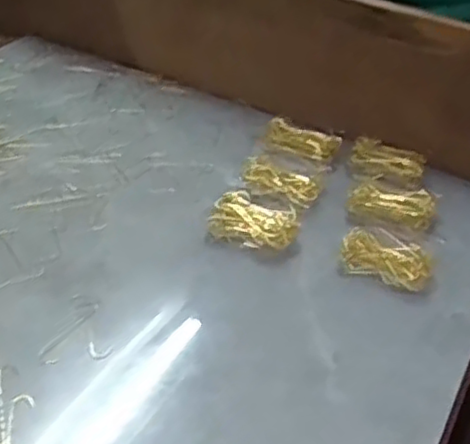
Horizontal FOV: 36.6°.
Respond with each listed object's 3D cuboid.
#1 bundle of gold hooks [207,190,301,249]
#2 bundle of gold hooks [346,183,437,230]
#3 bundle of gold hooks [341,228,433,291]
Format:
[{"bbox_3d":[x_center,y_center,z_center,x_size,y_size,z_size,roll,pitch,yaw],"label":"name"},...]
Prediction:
[{"bbox_3d":[0.015,0.000,0.583,0.074,0.021,0.050,23,42,21],"label":"bundle of gold hooks"},{"bbox_3d":[0.134,-0.017,0.609,0.072,0.020,0.042,19,40,17],"label":"bundle of gold hooks"},{"bbox_3d":[0.119,0.030,0.556,0.069,0.022,0.036,22,41,20],"label":"bundle of gold hooks"}]

